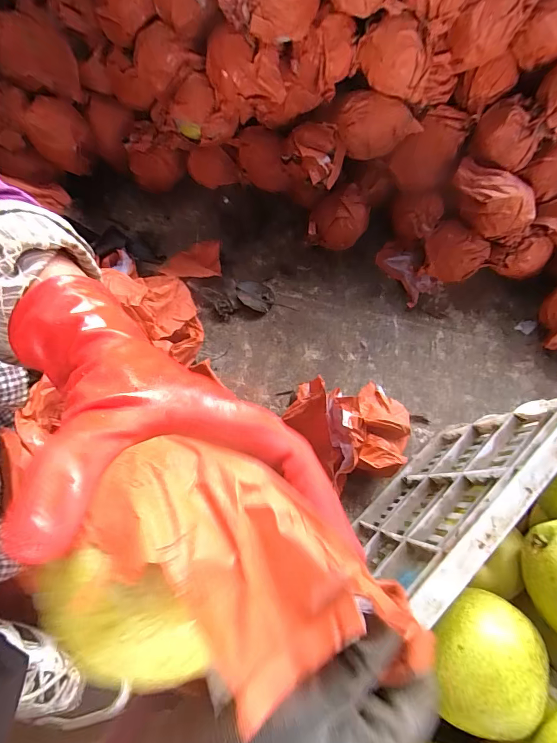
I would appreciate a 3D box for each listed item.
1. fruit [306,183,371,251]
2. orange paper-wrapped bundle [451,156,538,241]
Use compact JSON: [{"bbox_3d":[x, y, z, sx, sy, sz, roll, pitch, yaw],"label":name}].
[{"bbox_3d":[0.094,-0.243,0.594,0.090,0.095,0.084,7,73,1],"label":"fruit"},{"bbox_3d":[0.308,-0.249,0.530,0.127,0.057,0.073,31,75,8],"label":"orange paper-wrapped bundle"}]

